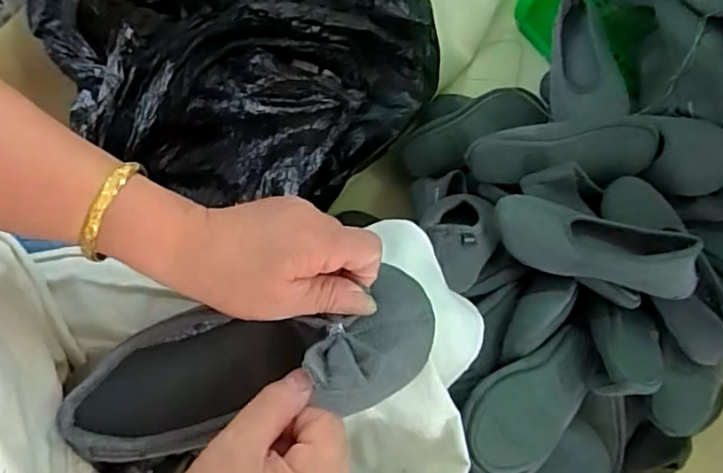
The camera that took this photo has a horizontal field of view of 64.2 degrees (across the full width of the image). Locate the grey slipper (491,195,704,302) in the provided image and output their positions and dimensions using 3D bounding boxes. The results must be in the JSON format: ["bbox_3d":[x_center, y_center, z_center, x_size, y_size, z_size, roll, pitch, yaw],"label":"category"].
[{"bbox_3d":[0.266,0.014,0.664,0.232,0.055,0.085,15,77,2],"label":"grey slipper"}]

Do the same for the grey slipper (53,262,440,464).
[{"bbox_3d":[-0.060,0.079,0.357,0.211,0.064,0.077,-12,78,-5],"label":"grey slipper"}]

